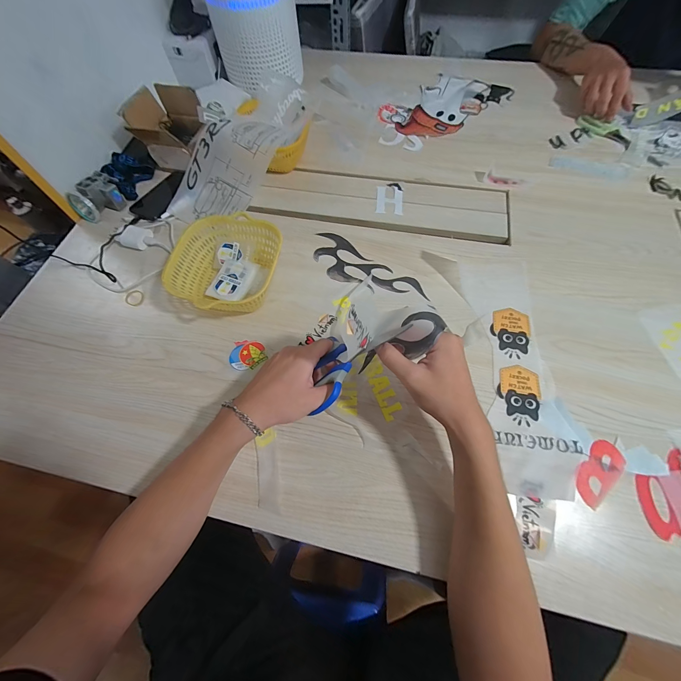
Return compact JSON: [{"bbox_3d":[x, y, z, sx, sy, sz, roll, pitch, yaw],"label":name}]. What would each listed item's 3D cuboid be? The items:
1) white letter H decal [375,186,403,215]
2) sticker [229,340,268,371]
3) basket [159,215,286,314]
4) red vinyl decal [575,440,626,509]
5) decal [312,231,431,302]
[{"bbox_3d":[0.099,-0.282,0.592,0.052,0.004,0.075,7,64,4],"label":"white letter H decal"},{"bbox_3d":[-0.140,0.022,0.449,0.054,0.004,0.046,-3,66,1],"label":"sticker"},{"bbox_3d":[-0.176,-0.118,0.475,0.153,0.067,0.164,16,65,8],"label":"basket"},{"bbox_3d":[0.322,0.164,0.366,0.086,0.004,0.041,-41,70,-18],"label":"red vinyl decal"},{"bbox_3d":[0.037,-0.121,0.516,0.217,0.005,0.080,36,69,18],"label":"decal"}]

